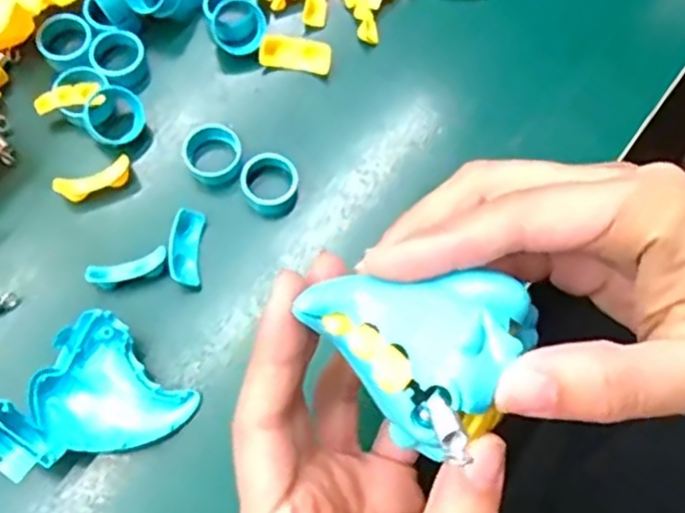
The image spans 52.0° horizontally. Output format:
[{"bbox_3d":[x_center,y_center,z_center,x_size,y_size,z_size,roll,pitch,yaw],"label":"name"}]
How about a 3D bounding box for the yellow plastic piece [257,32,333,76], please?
[{"bbox_3d":[-0.022,-0.097,0.337,0.034,0.008,0.016,11,104,2],"label":"yellow plastic piece"}]

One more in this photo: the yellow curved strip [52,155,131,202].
[{"bbox_3d":[-0.111,-0.034,0.314,0.033,0.009,0.013,-25,74,-10],"label":"yellow curved strip"}]

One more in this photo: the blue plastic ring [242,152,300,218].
[{"bbox_3d":[-0.033,-0.032,0.317,0.025,0.016,0.025,0,71,-1],"label":"blue plastic ring"}]

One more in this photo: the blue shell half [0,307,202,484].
[{"bbox_3d":[-0.101,0.060,0.272,0.055,0.034,0.066,41,75,11],"label":"blue shell half"}]

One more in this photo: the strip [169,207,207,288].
[{"bbox_3d":[-0.068,-0.003,0.307,0.013,0.014,0.034,2,71,-1],"label":"strip"}]

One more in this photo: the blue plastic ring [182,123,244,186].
[{"bbox_3d":[-0.059,-0.047,0.321,0.026,0.016,0.023,-21,73,-8],"label":"blue plastic ring"}]

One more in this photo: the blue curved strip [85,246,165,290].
[{"bbox_3d":[-0.092,0.007,0.304,0.034,0.012,0.011,-18,73,-7],"label":"blue curved strip"}]

